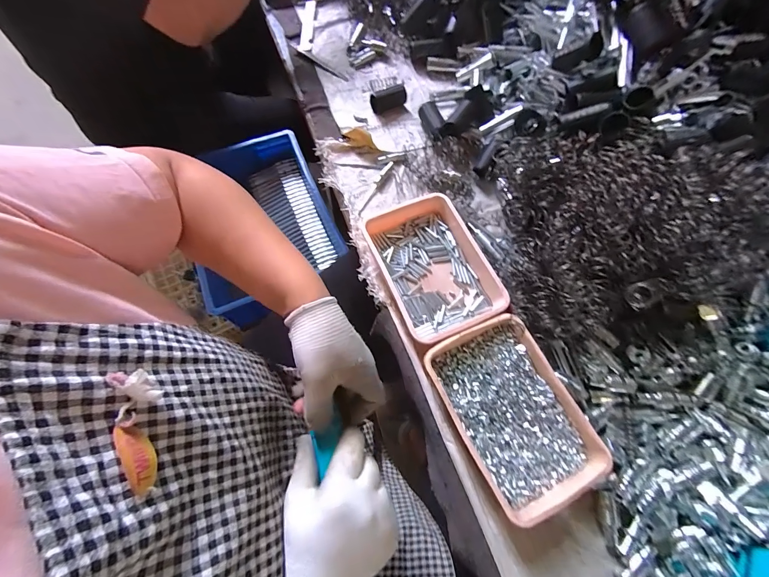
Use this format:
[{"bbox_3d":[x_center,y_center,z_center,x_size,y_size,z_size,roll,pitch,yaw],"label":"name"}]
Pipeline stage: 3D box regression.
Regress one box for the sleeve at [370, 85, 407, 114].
[{"bbox_3d":[0.007,-0.339,0.582,0.063,0.023,0.031,-20,70,-9],"label":"sleeve"}]

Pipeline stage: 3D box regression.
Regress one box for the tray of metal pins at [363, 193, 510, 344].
[{"bbox_3d":[0.073,-0.034,0.455,0.144,0.040,0.196,-22,71,-10],"label":"tray of metal pins"}]

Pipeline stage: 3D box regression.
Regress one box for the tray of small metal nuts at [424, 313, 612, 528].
[{"bbox_3d":[0.149,0.143,0.387,0.138,0.035,0.203,-25,71,-11],"label":"tray of small metal nuts"}]

